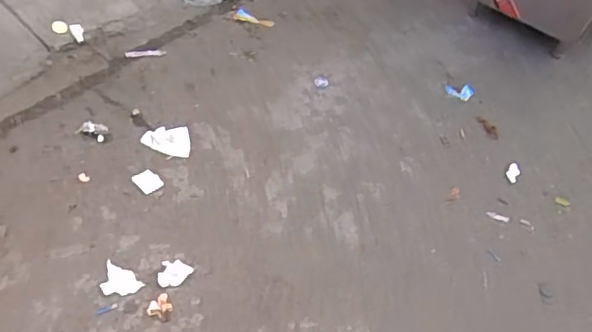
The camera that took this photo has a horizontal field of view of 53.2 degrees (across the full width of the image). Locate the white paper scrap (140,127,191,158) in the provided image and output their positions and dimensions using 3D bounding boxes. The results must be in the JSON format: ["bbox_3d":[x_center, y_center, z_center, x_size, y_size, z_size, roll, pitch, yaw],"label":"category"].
[{"bbox_3d":[-0.368,-0.068,1.673,0.133,0.012,0.108,-4,50,-10],"label":"white paper scrap"}]

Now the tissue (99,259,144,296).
[{"bbox_3d":[-0.423,0.267,1.388,0.084,0.013,0.125,-22,41,-34],"label":"tissue"}]

